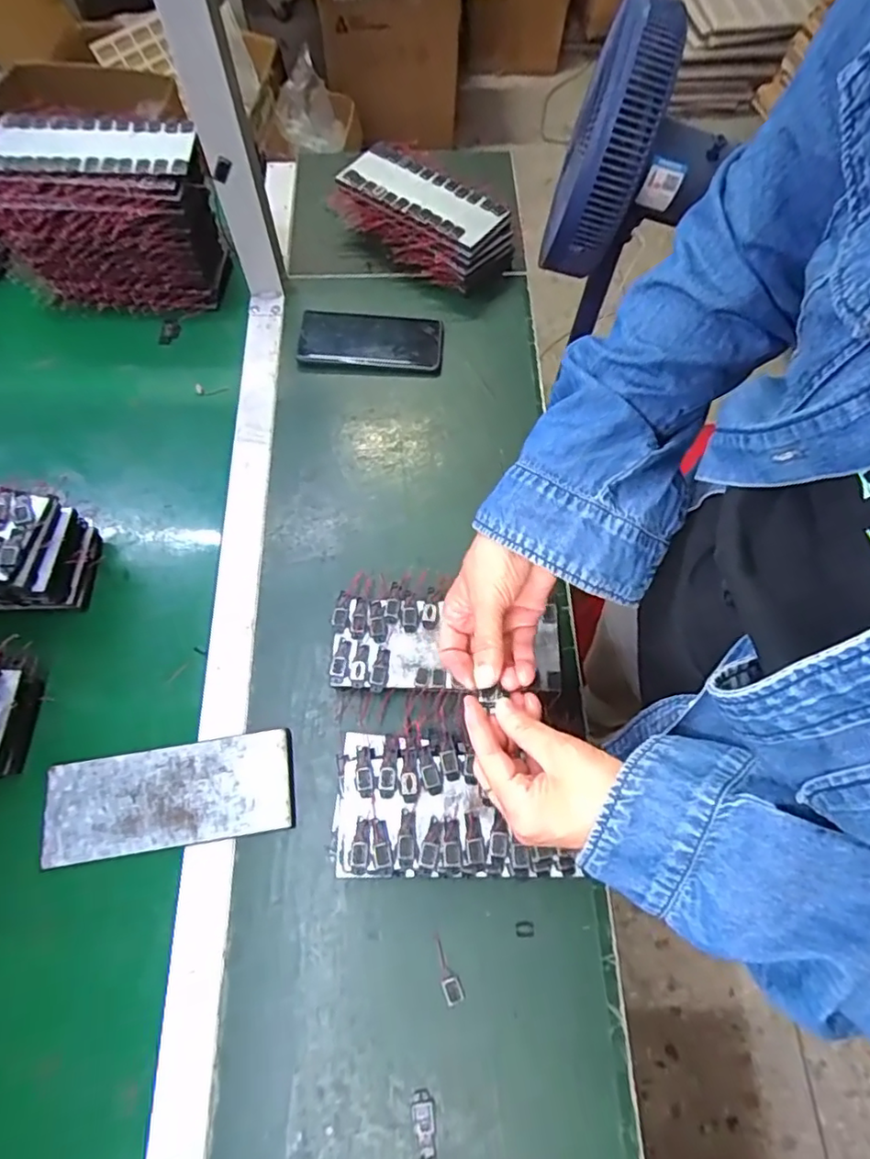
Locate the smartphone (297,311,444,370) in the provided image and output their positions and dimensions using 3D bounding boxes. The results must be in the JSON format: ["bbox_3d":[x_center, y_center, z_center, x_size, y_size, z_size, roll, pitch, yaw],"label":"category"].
[{"bbox_3d":[-0.073,-0.276,0.692,0.162,0.011,0.074,2,67,-1],"label":"smartphone"}]

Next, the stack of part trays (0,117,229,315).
[{"bbox_3d":[-0.355,-0.401,0.669,0.229,0.154,0.117,4,67,0],"label":"stack of part trays"}]

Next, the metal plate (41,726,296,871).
[{"bbox_3d":[-0.221,0.180,0.500,0.200,0.011,0.083,-8,67,-6],"label":"metal plate"}]

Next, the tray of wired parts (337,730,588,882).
[{"bbox_3d":[0.009,0.179,0.486,0.175,0.045,0.107,0,67,-2],"label":"tray of wired parts"}]

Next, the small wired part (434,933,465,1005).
[{"bbox_3d":[0.009,0.297,0.457,0.014,0.005,0.046,-18,69,-10],"label":"small wired part"}]

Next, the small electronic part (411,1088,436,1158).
[{"bbox_3d":[-0.007,0.383,0.419,0.017,0.004,0.040,-3,67,-3],"label":"small electronic part"}]

